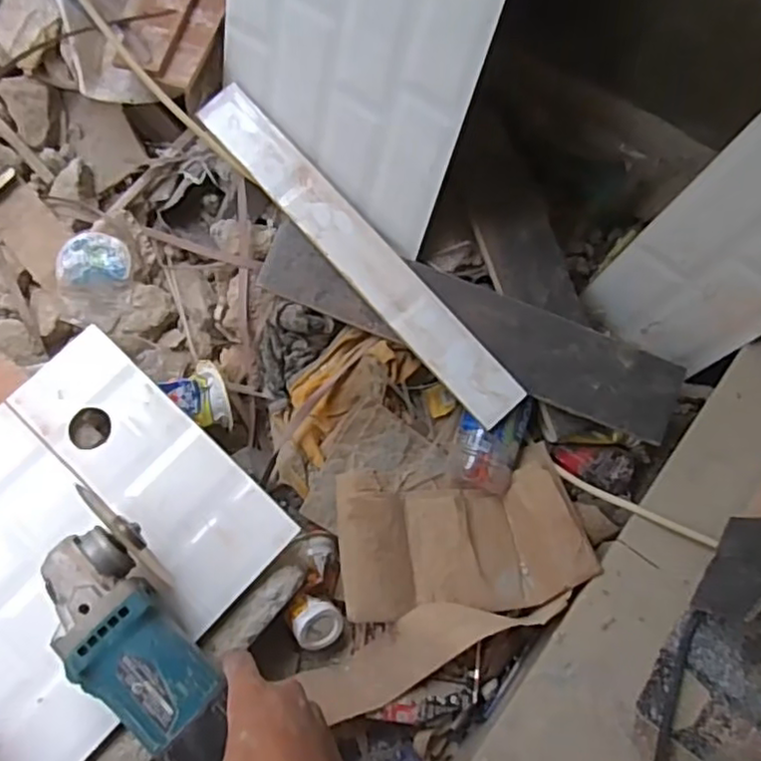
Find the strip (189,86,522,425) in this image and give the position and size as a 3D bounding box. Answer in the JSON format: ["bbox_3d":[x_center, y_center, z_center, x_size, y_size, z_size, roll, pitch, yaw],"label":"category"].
[{"bbox_3d":[-0.019,-0.116,0.595,0.052,0.010,0.387,-43,86,-1],"label":"strip"}]

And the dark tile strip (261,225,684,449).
[{"bbox_3d":[0.082,-0.050,0.605,0.391,0.012,0.076,22,86,3],"label":"dark tile strip"}]

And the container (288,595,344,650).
[{"bbox_3d":[-0.059,0.206,0.567,0.040,0.037,0.049,-49,118,-10],"label":"container"}]

